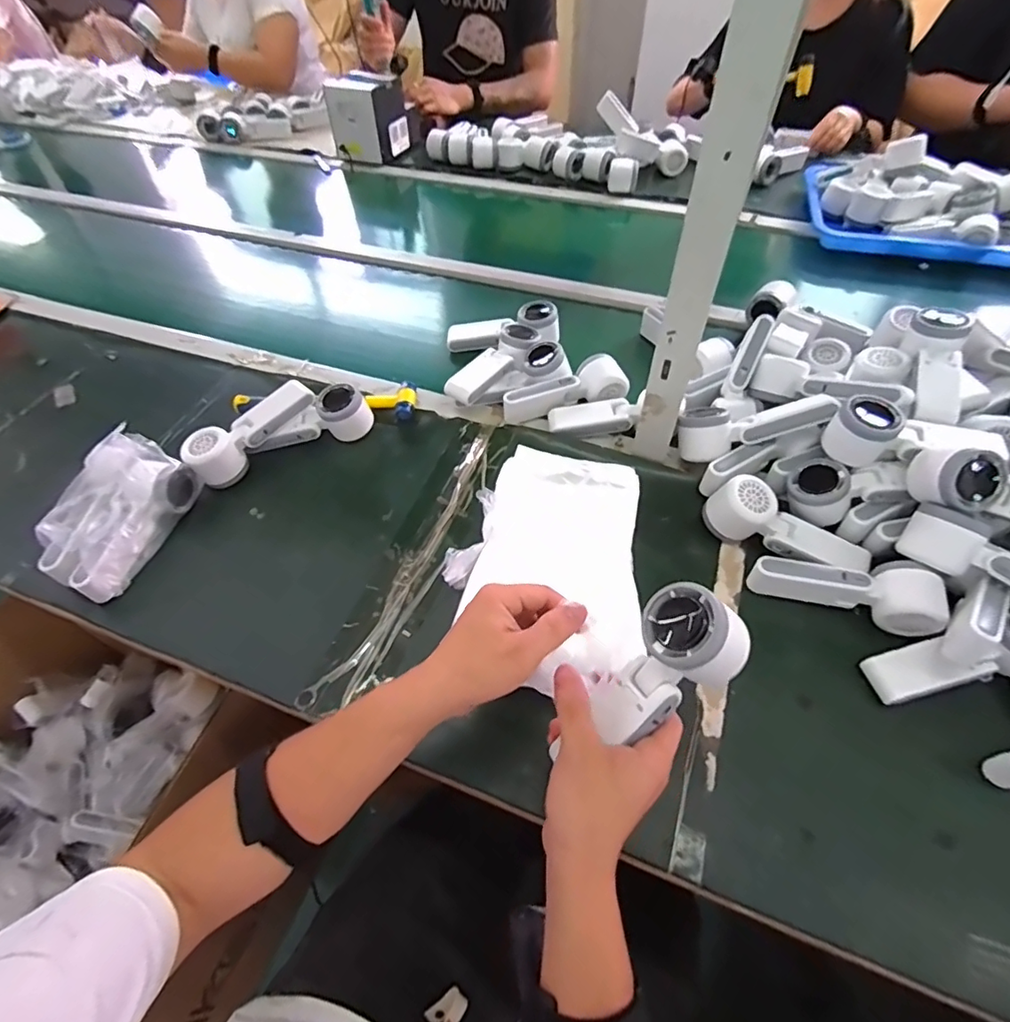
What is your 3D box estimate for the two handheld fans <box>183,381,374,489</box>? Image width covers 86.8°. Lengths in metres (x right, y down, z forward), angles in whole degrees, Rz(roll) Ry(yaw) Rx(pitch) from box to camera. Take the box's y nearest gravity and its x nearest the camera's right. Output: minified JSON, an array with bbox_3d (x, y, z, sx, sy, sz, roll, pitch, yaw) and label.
[{"bbox_3d":[-0.283,-0.102,0.678,0.220,0.063,0.096,-22,57,-12],"label":"two handheld fans"}]

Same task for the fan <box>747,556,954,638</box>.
[{"bbox_3d":[0.334,0.071,0.523,0.168,0.043,0.065,20,58,16],"label":"fan"}]

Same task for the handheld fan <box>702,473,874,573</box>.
[{"bbox_3d":[0.299,0.024,0.571,0.167,0.061,0.055,25,58,2],"label":"handheld fan"}]

